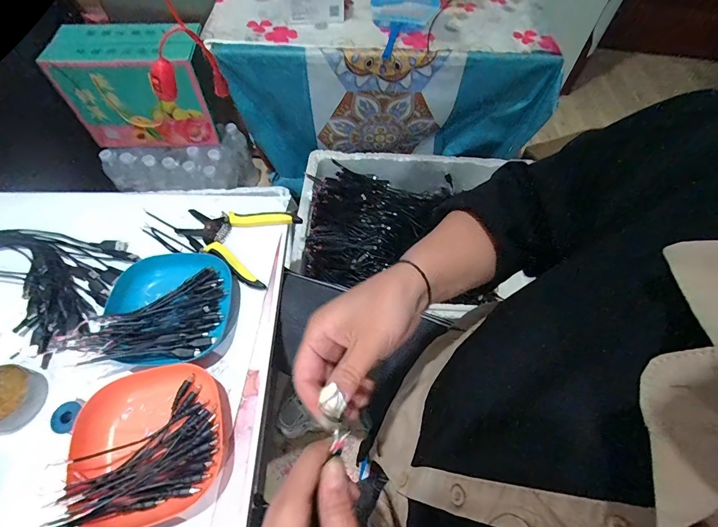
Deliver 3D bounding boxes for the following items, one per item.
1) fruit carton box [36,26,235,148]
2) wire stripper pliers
[{"bbox_3d":[-0.546,-0.447,0.932,0.332,0.233,0.149,-1,60,-3],"label":"fruit carton box"},{"bbox_3d":[-0.175,-0.038,0.502,0.154,0.015,0.119,18,61,8],"label":"wire stripper pliers"}]

